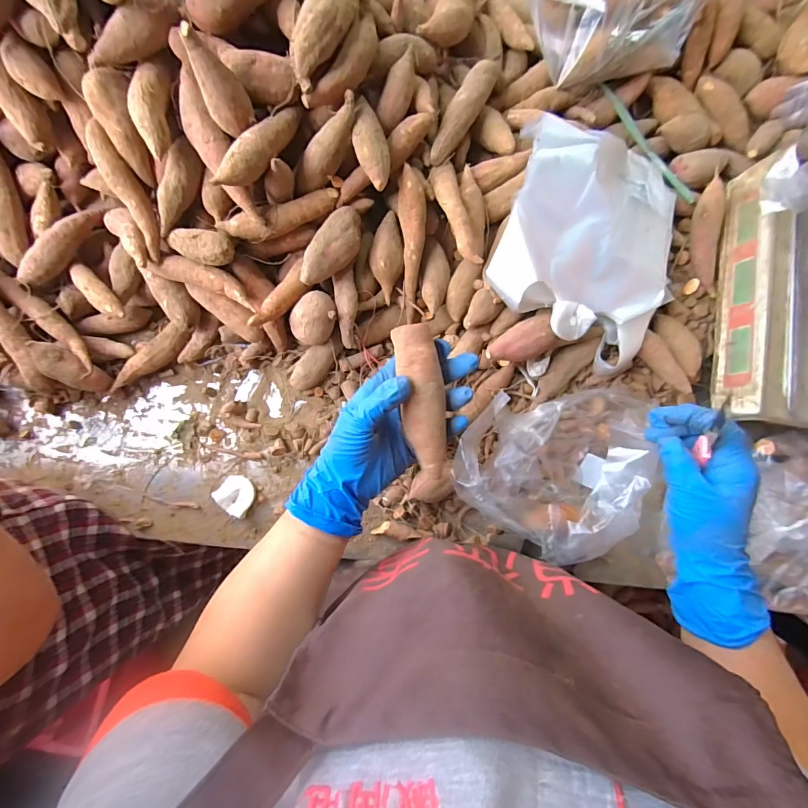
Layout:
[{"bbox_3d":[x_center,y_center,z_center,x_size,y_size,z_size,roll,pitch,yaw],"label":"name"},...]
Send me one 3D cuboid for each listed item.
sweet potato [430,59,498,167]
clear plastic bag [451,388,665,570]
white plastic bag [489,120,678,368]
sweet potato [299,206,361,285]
[{"bbox_3d":[0.069,-0.335,0.463,0.031,0.027,0.141,27,84,2],"label":"sweet potato"},{"bbox_3d":[0.157,0.075,0.437,0.197,0.102,0.171,1,83,-1],"label":"clear plastic bag"},{"bbox_3d":[0.218,-0.193,0.462,0.231,0.062,0.273,14,93,-22],"label":"white plastic bag"},{"bbox_3d":[-0.078,-0.169,0.442,0.040,0.034,0.094,32,84,3],"label":"sweet potato"}]

